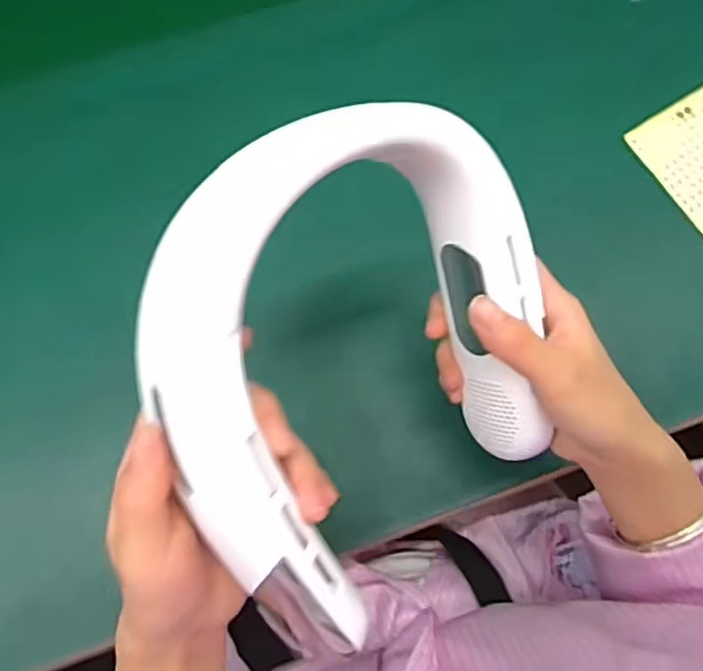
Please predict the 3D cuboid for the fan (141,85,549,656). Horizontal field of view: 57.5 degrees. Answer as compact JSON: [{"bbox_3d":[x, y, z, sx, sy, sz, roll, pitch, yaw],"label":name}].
[{"bbox_3d":[0.007,0.010,0.265,0.177,0.047,0.189,-32,114,-29],"label":"fan"}]

